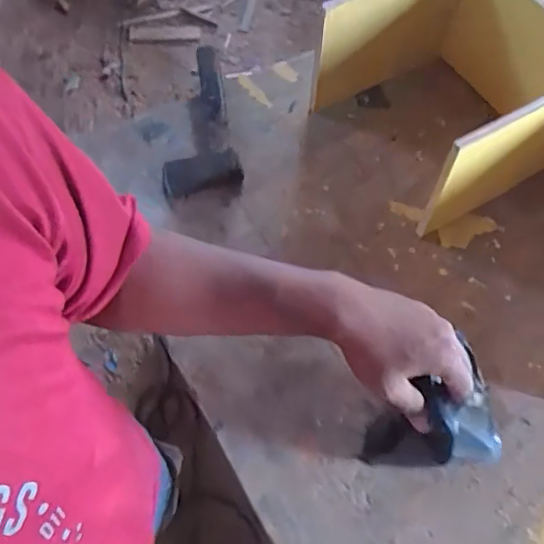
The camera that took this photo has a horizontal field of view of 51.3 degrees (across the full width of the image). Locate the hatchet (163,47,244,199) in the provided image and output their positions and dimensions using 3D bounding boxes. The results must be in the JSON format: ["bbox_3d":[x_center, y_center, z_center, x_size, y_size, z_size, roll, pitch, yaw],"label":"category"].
[{"bbox_3d":[-0.133,-0.261,0.954,0.118,0.033,0.311,-8,62,-8],"label":"hatchet"}]

